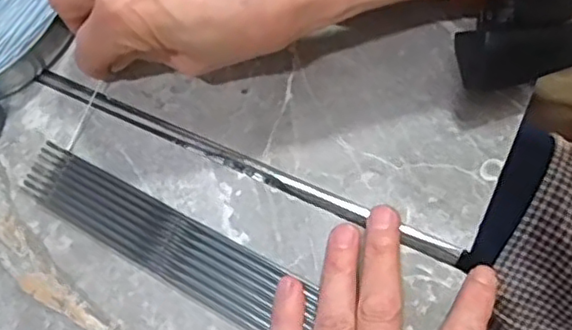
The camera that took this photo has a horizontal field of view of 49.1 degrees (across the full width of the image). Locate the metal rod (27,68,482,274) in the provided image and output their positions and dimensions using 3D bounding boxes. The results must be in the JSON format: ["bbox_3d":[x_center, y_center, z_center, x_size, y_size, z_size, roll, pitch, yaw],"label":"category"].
[{"bbox_3d":[-0.021,-0.001,0.321,0.242,0.004,0.008,24,78,9],"label":"metal rod"}]

